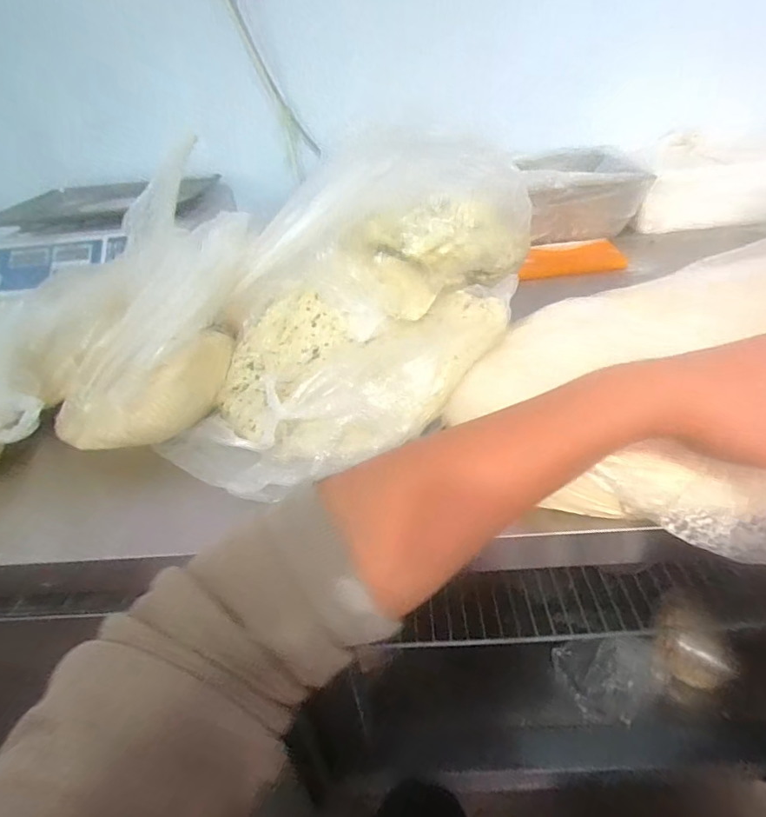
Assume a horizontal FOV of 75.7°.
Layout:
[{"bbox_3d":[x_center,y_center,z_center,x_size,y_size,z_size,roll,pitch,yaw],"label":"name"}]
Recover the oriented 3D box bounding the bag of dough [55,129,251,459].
[{"bbox_3d":[-0.217,-0.084,0.480,0.123,0.082,0.258,5,72,15],"label":"bag of dough"}]

